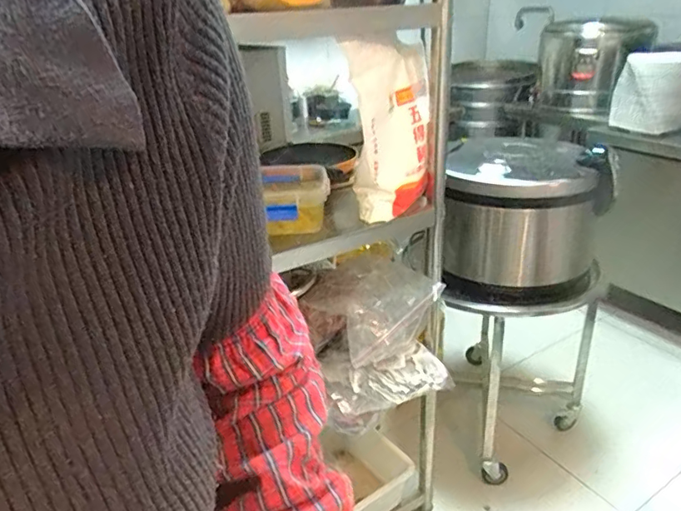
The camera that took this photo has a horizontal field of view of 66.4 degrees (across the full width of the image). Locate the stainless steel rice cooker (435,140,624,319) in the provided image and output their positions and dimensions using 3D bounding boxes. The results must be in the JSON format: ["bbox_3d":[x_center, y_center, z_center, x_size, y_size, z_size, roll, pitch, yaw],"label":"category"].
[{"bbox_3d":[0.503,-0.106,1.414,0.395,0.365,0.457,8,28,21],"label":"stainless steel rice cooker"}]

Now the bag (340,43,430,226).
[{"bbox_3d":[0.087,-0.226,0.956,0.113,0.297,0.168,10,29,25],"label":"bag"}]

